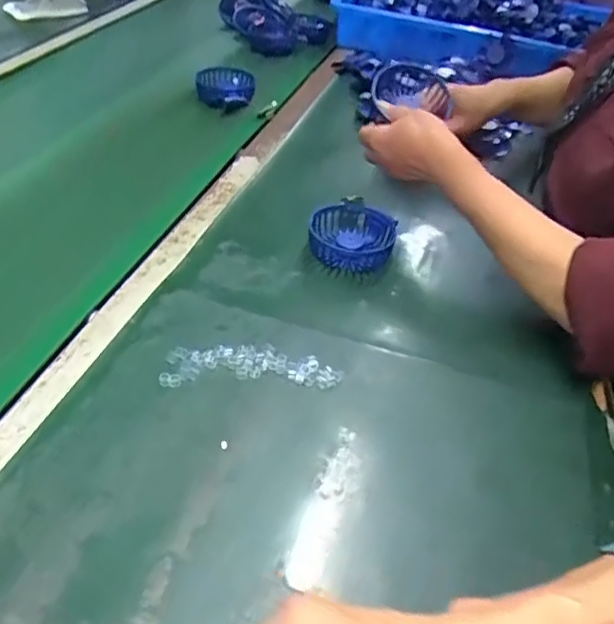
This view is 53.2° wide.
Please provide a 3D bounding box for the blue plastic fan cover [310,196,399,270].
[{"bbox_3d":[0.049,-0.084,0.647,0.085,0.031,0.106,14,40,7],"label":"blue plastic fan cover"}]

